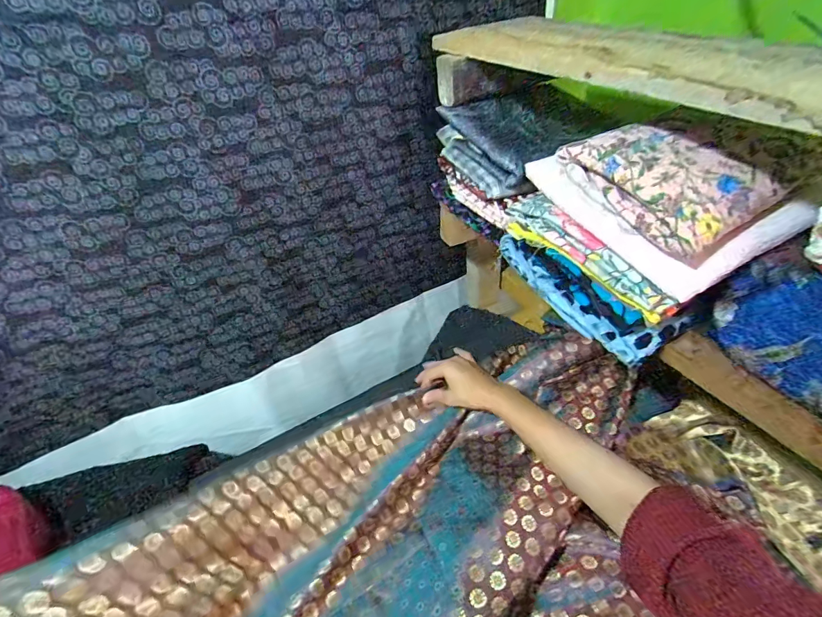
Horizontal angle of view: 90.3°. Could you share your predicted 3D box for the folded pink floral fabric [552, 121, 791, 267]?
[{"bbox_3d":[0.236,-0.123,0.380,0.124,0.056,0.160,-24,44,-19],"label":"folded pink floral fabric"}]

